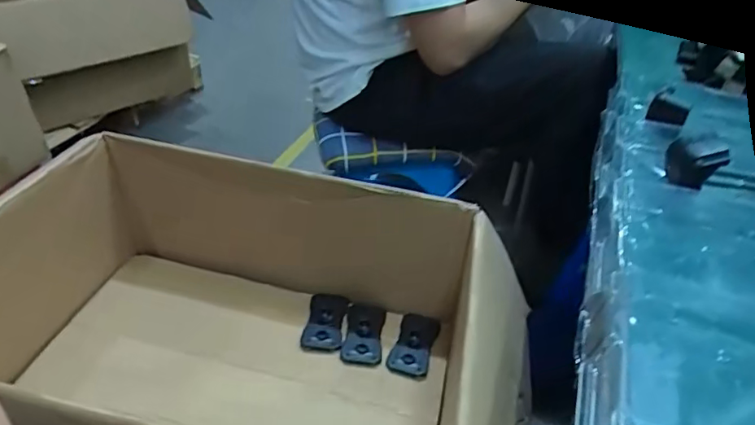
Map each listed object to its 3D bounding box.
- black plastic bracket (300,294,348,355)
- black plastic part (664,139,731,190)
[{"bbox_3d":[-0.079,0.163,0.805,0.058,0.015,0.113,6,38,1],"label":"black plastic bracket"},{"bbox_3d":[0.225,-0.034,0.374,0.036,0.026,0.020,26,43,24],"label":"black plastic part"}]

